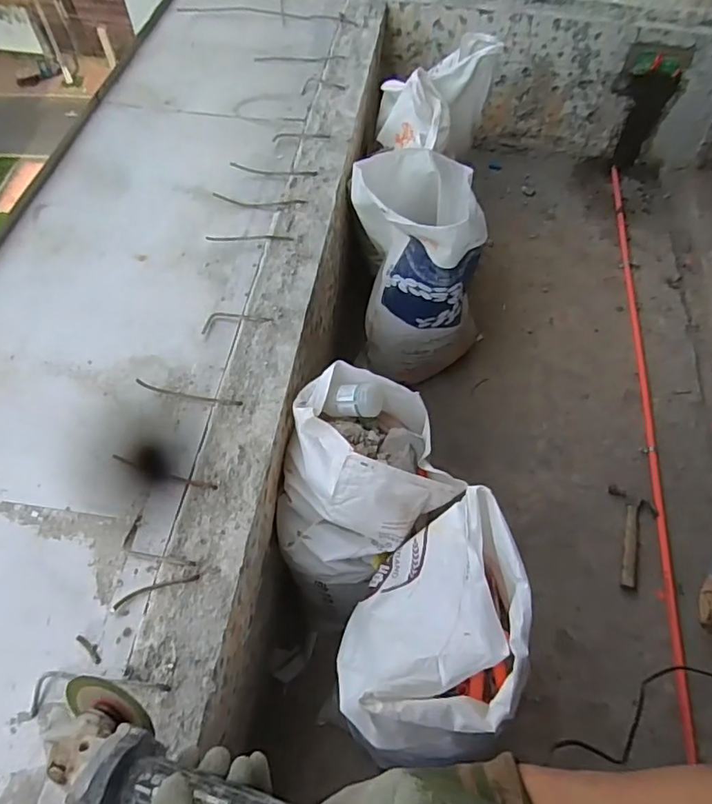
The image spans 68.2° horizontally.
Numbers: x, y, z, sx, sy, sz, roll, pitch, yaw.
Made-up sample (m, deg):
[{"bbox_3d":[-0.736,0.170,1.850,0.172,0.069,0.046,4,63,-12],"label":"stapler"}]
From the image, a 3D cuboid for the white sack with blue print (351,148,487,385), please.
[{"bbox_3d":[0.144,-0.326,1.370,0.280,0.575,0.329,-4,59,-3],"label":"white sack with blue print"}]

